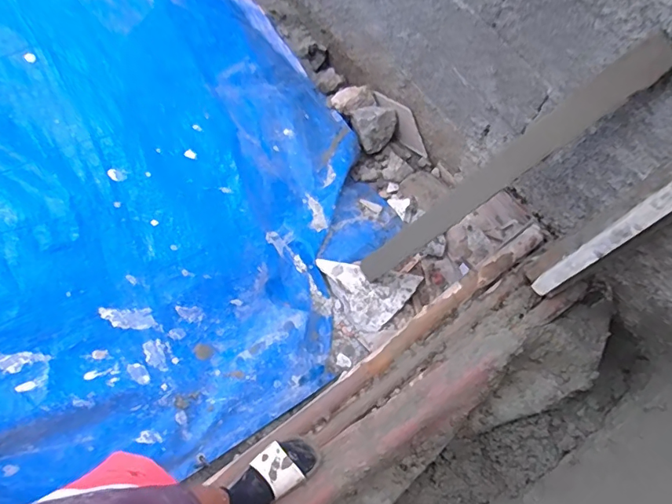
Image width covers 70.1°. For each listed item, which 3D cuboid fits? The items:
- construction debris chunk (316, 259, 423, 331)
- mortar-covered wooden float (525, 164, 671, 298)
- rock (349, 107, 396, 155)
[{"bbox_3d":[0.092,0.138,1.484,0.318,0.044,0.207,8,75,2],"label":"construction debris chunk"},{"bbox_3d":[0.560,-0.030,0.988,0.084,0.448,0.091,-28,74,-38],"label":"mortar-covered wooden float"},{"bbox_3d":[0.142,-0.457,1.732,0.147,0.121,0.144,0,75,0],"label":"rock"}]

